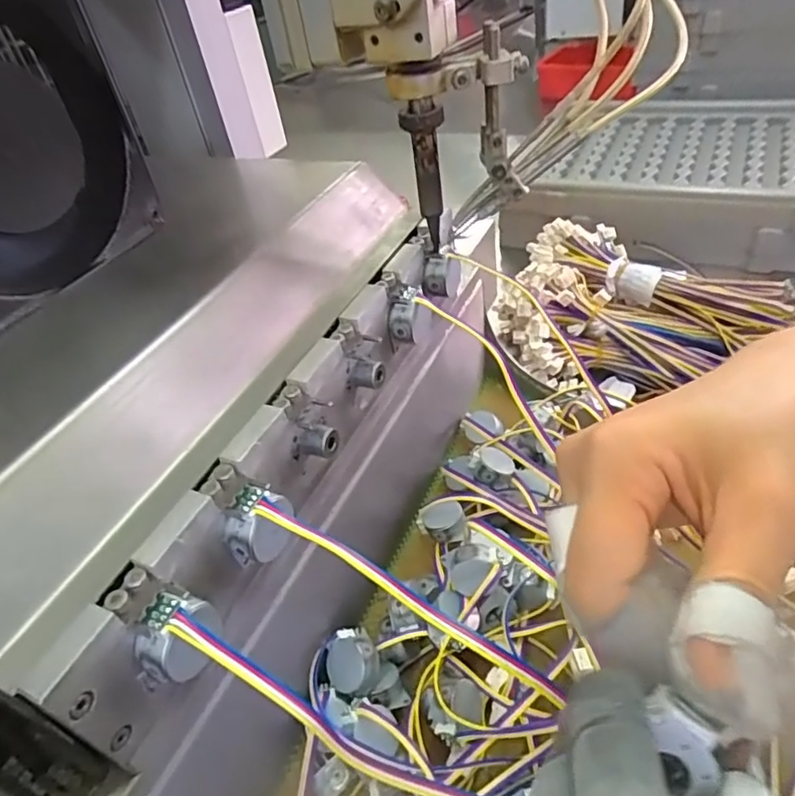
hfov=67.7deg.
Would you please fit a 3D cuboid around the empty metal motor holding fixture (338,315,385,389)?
[{"bbox_3d":[-0.016,-0.020,0.269,0.018,0.034,0.011,-26,12,-22],"label":"empty metal motor holding fixture"}]

